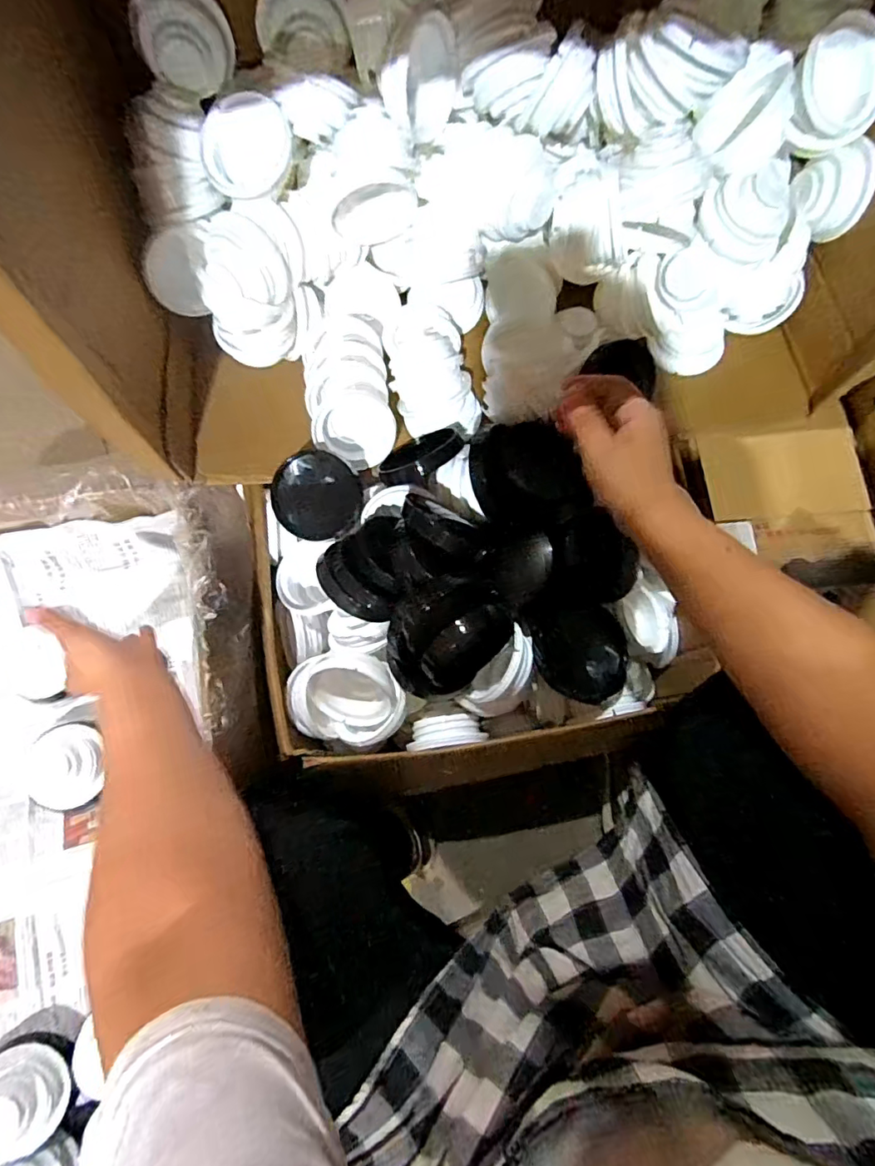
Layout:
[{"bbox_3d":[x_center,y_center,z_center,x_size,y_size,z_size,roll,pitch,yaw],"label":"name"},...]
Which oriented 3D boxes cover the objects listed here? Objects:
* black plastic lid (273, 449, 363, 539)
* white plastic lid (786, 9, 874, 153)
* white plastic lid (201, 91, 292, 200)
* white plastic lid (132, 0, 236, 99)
[{"bbox_3d":[-0.118,-0.086,0.529,0.085,0.009,0.084,-13,100,2],"label":"black plastic lid"},{"bbox_3d":[0.333,-0.413,0.446,0.081,0.016,0.083,-5,117,-11],"label":"white plastic lid"},{"bbox_3d":[-0.167,-0.382,0.471,0.077,0.068,0.012,-3,39,8],"label":"white plastic lid"},{"bbox_3d":[-0.213,-0.460,0.453,0.075,0.068,0.007,6,37,-33],"label":"white plastic lid"}]

